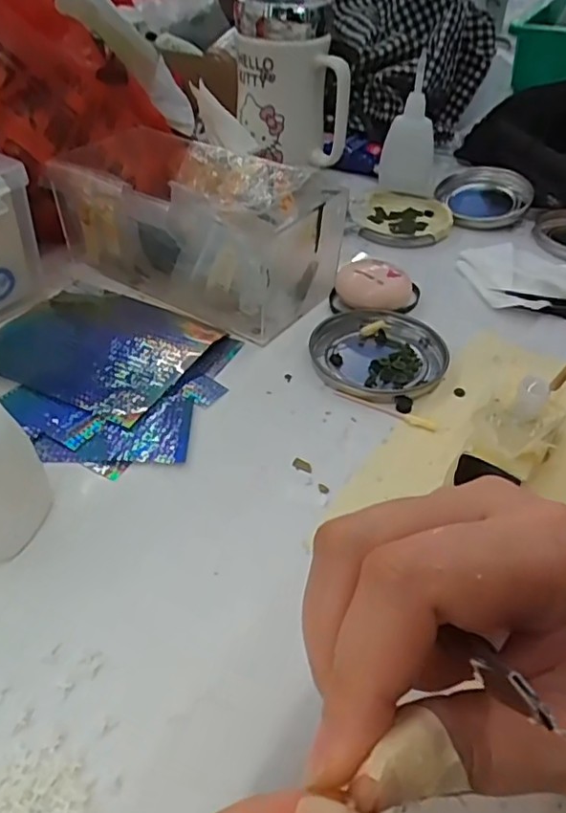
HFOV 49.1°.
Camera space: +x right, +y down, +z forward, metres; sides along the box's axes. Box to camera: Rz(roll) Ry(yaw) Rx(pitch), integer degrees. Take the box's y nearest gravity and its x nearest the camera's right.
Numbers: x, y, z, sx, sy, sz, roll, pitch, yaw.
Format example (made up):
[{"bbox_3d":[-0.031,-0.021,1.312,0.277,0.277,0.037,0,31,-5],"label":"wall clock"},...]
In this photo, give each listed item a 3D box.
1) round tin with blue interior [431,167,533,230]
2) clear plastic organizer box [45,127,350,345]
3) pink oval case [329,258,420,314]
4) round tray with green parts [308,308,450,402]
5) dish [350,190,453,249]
[{"bbox_3d":[0.166,-0.177,0.517,0.075,0.019,0.078,1,42,-1],"label":"round tin with blue interior"},{"bbox_3d":[-0.057,-0.122,0.412,0.179,0.073,0.105,29,48,26],"label":"clear plastic organizer box"},{"bbox_3d":[0.061,-0.077,0.404,0.055,0.024,0.040,9,42,7],"label":"pink oval case"},{"bbox_3d":[0.057,-0.031,0.366,0.079,0.009,0.076,3,42,1],"label":"round tray with green parts"},{"bbox_3d":[0.095,-0.152,0.497,0.077,0.011,0.080,1,42,-1],"label":"dish"}]

